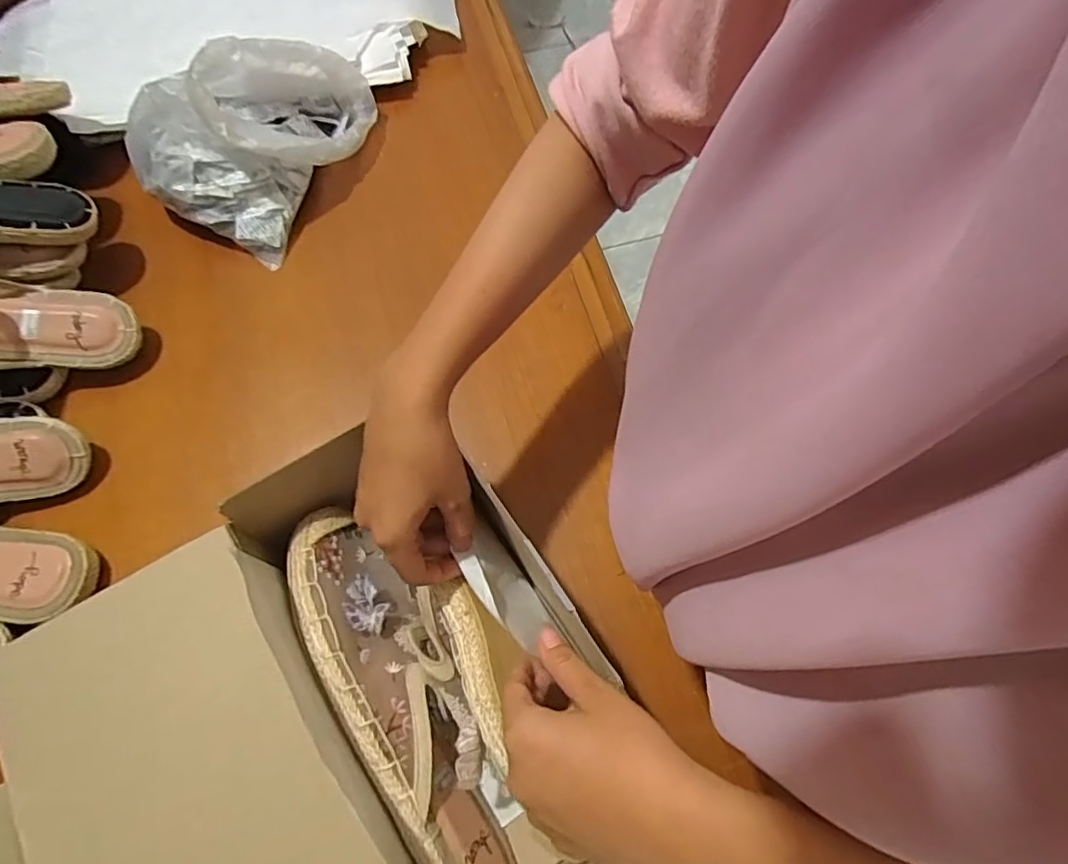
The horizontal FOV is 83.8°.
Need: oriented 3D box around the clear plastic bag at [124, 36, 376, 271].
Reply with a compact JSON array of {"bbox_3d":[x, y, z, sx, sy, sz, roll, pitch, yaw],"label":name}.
[{"bbox_3d":[-0.267,-0.303,0.574,0.148,0.121,0.220,27,69,14],"label":"clear plastic bag"}]

